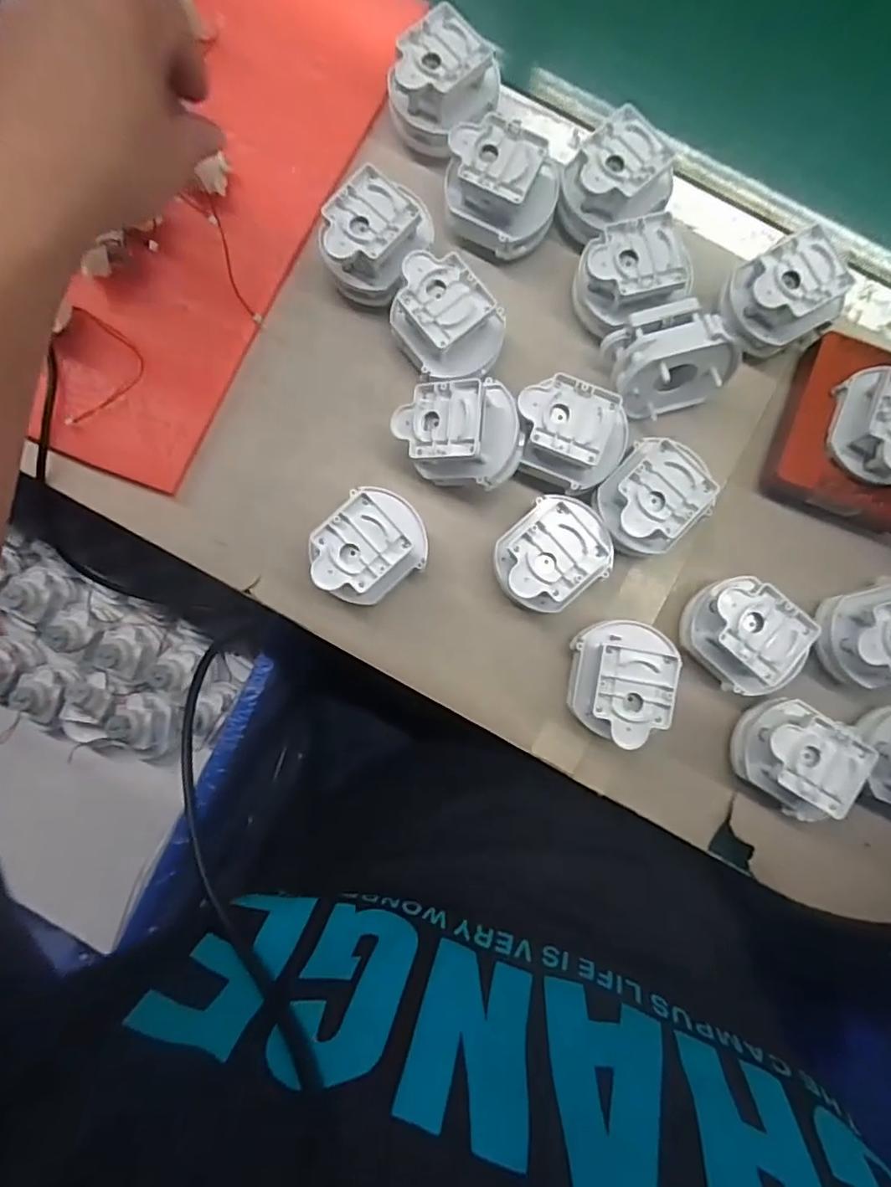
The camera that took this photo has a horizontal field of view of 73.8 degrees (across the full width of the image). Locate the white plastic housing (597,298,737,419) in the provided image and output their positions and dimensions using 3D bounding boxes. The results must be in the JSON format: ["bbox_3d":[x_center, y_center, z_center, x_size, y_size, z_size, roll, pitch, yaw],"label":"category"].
[{"bbox_3d":[0.135,-0.144,0.362,0.068,0.063,0.054,-17,86,-2],"label":"white plastic housing"}]

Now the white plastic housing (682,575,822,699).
[{"bbox_3d":[0.180,0.023,0.361,0.058,0.050,0.066,-39,87,-3],"label":"white plastic housing"}]

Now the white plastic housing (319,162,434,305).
[{"bbox_3d":[-0.040,-0.217,0.370,0.061,0.045,0.069,40,86,3],"label":"white plastic housing"}]

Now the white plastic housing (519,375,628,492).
[{"bbox_3d":[0.073,-0.096,0.367,0.068,0.050,0.058,24,86,1],"label":"white plastic housing"}]

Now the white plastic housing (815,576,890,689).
[{"bbox_3d":[0.260,0.026,0.362,0.069,0.053,0.059,-16,86,-2],"label":"white plastic housing"}]

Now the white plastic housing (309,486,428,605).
[{"bbox_3d":[-0.047,-0.027,0.361,0.071,0.050,0.058,-37,87,-3],"label":"white plastic housing"}]

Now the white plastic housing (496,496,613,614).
[{"bbox_3d":[0.064,-0.022,0.363,0.070,0.051,0.058,-36,87,-3],"label":"white plastic housing"}]

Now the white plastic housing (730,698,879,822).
[{"bbox_3d":[0.212,0.099,0.359,0.069,0.053,0.061,31,86,2],"label":"white plastic housing"}]

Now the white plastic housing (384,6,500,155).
[{"bbox_3d":[-0.002,-0.317,0.374,0.060,0.043,0.059,39,86,2],"label":"white plastic housing"}]

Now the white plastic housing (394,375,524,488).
[{"bbox_3d":[0.008,-0.098,0.357,0.075,0.043,0.063,14,93,25],"label":"white plastic housing"}]

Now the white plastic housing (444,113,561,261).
[{"bbox_3d":[0.034,-0.249,0.373,0.068,0.048,0.057,23,86,1],"label":"white plastic housing"}]

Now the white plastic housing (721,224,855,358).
[{"bbox_3d":[0.208,-0.182,0.370,0.058,0.052,0.052,-25,86,-2],"label":"white plastic housing"}]

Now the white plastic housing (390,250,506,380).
[{"bbox_3d":[-0.001,-0.166,0.369,0.056,0.048,0.067,-41,87,-3],"label":"white plastic housing"}]

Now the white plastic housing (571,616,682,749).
[{"bbox_3d":[0.107,0.053,0.359,0.062,0.052,0.070,6,86,0],"label":"white plastic housing"}]

